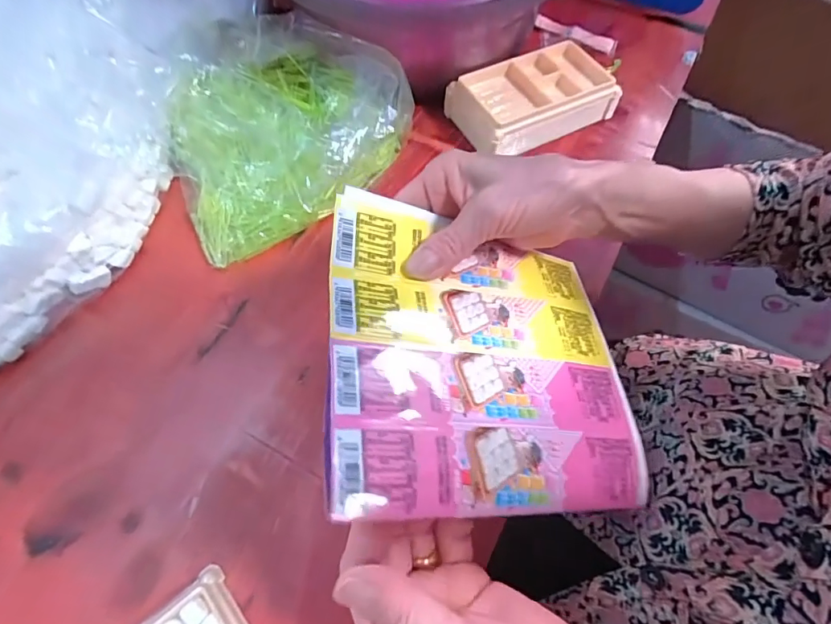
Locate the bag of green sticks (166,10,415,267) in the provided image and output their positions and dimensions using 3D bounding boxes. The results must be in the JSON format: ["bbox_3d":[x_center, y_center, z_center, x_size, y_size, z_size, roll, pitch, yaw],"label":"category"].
[{"bbox_3d":[-0.111,-0.155,0.376,0.195,0.072,0.169,-29,66,-14],"label":"bag of green sticks"}]

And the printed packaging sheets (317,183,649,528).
[{"bbox_3d":[0.040,0.020,0.246,0.173,0.012,0.158,8,57,-22],"label":"printed packaging sheets"}]

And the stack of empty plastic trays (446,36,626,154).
[{"bbox_3d":[0.107,-0.189,0.415,0.144,0.037,0.085,-27,66,-13],"label":"stack of empty plastic trays"}]

